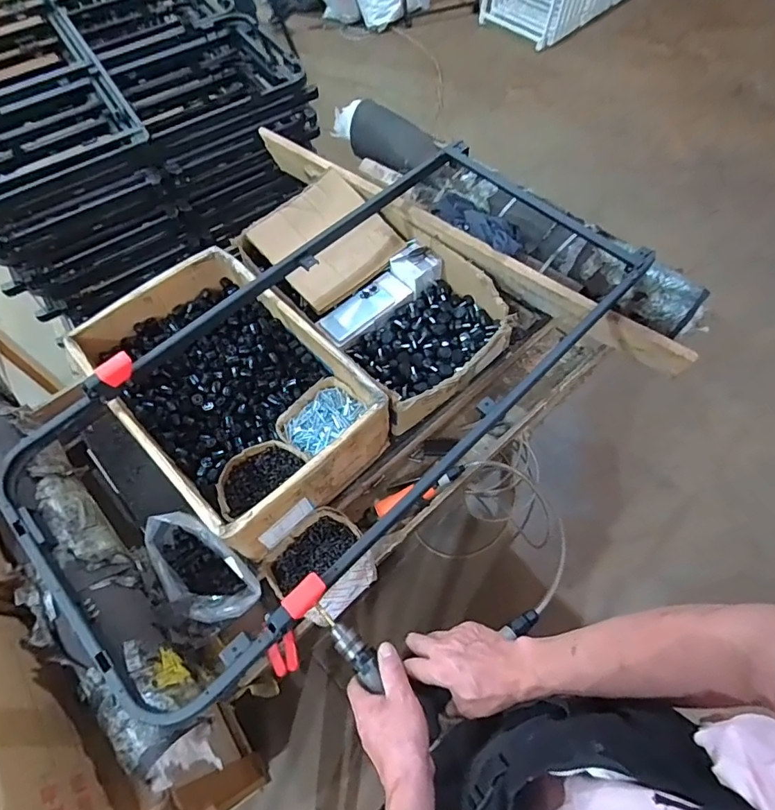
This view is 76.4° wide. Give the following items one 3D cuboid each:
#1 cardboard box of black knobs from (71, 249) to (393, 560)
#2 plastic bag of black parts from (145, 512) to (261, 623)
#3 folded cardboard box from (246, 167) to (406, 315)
[{"bbox_3d":[-0.293,-0.034,0.926,0.533,0.134,0.343,40,70,21],"label":"cardboard box of black knobs"},{"bbox_3d":[-0.312,0.273,0.826,0.114,0.107,0.211,-41,68,-18],"label":"plastic bag of black parts"},{"bbox_3d":[-0.139,-0.366,1.083,0.257,0.033,0.264,-42,81,-12],"label":"folded cardboard box"}]

